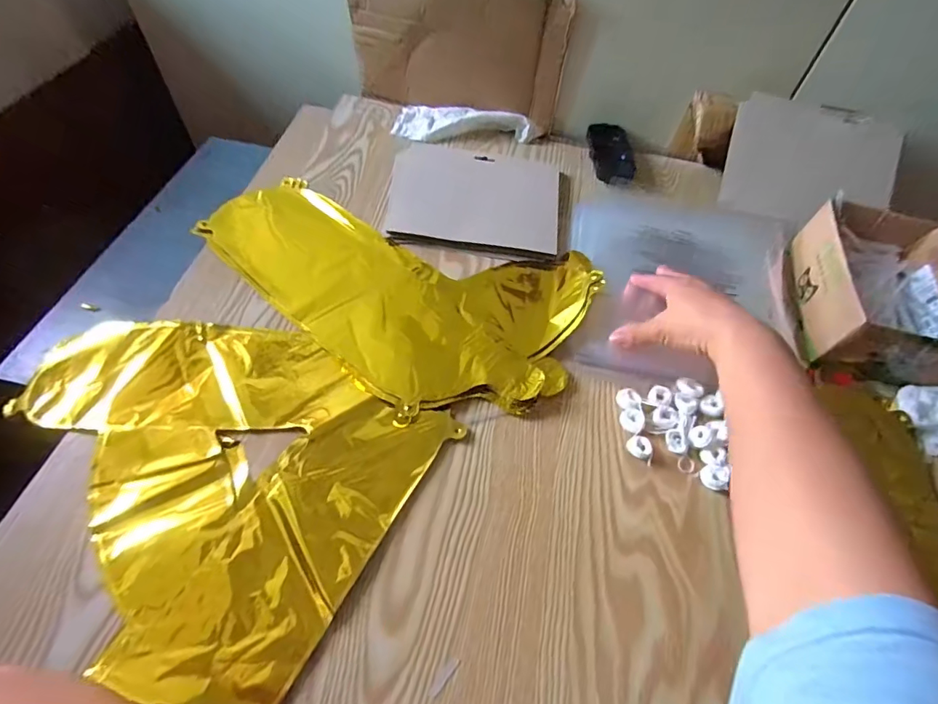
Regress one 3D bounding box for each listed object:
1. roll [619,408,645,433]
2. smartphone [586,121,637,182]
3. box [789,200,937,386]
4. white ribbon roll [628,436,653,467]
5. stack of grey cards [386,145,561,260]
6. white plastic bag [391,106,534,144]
[{"bbox_3d":[0.144,0.062,0.424,0.021,0.006,0.021,29,72,27],"label":"roll"},{"bbox_3d":[0.193,-0.270,0.645,0.058,0.013,0.112,3,56,-3],"label":"smartphone"},{"bbox_3d":[0.433,-0.068,0.503,0.142,0.061,0.202,12,56,4],"label":"box"},{"bbox_3d":[0.148,0.083,0.410,0.024,0.009,0.018,32,59,16],"label":"white ribbon roll"},{"bbox_3d":[0.006,-0.190,0.580,0.205,0.011,0.169,9,56,1],"label":"stack of grey cards"},{"bbox_3d":[-0.008,-0.320,0.657,0.186,0.025,0.062,3,56,-3],"label":"white plastic bag"}]

